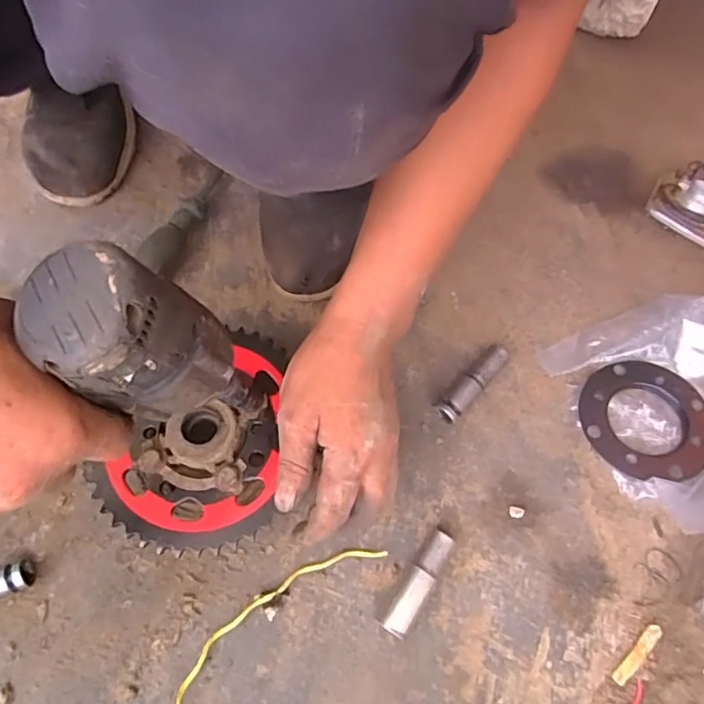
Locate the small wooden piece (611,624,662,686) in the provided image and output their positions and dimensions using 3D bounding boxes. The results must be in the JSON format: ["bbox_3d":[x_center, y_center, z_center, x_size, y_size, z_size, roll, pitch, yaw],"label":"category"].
[{"bbox_3d":[0.197,0.208,0.397,0.009,0.006,0.047,42,74,15],"label":"small wooden piece"}]

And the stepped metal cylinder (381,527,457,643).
[{"bbox_3d":[0.048,0.167,0.418,0.018,0.023,0.077,31,71,12],"label":"stepped metal cylinder"}]

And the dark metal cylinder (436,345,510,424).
[{"bbox_3d":[0.099,0.026,0.473,0.018,0.021,0.078,40,74,14],"label":"dark metal cylinder"}]

